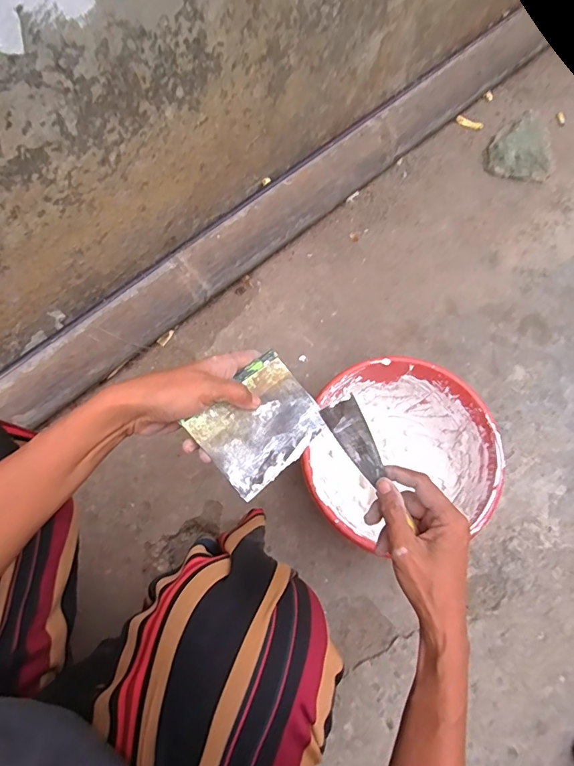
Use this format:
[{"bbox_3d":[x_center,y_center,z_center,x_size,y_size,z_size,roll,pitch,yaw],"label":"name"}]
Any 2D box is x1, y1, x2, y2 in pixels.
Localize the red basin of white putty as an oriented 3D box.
[{"bbox_3d":[0.150,0.098,0.623,0.255,0.097,0.249,0,72,-1],"label":"red basin of white putty"}]

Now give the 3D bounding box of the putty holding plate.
[{"bbox_3d":[-0.022,0.032,0.383,0.088,0.004,0.116,49,52,4],"label":"putty holding plate"}]

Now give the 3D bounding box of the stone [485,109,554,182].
[{"bbox_3d":[0.444,-0.437,0.820,0.119,0.052,0.119,0,72,-1],"label":"stone"}]

